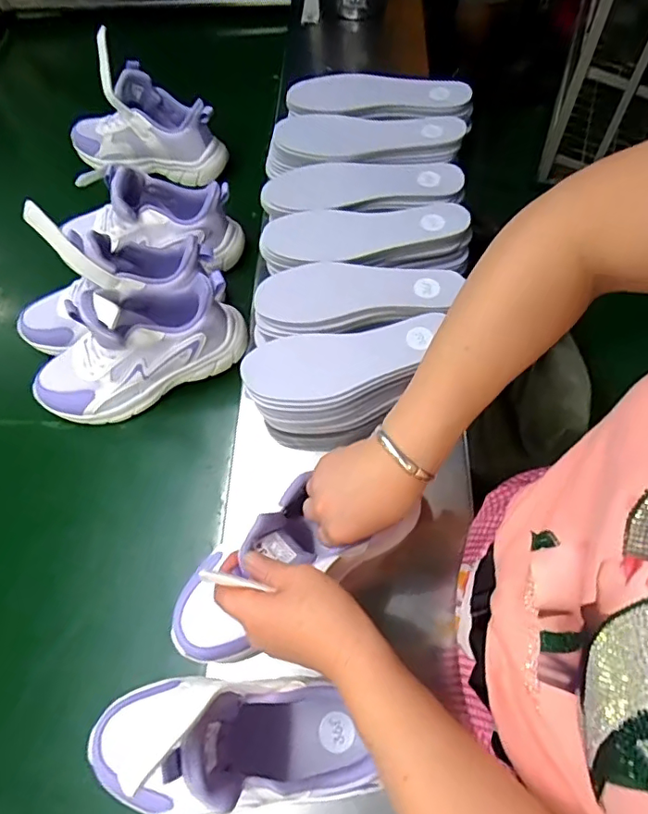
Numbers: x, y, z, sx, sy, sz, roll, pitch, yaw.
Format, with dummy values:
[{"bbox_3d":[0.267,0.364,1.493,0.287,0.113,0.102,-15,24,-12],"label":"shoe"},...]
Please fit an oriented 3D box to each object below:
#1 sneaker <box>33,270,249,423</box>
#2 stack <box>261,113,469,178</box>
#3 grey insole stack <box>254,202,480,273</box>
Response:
[{"bbox_3d":[-0.202,-0.067,0.554,0.228,0.139,0.081,-17,63,-7],"label":"sneaker"},{"bbox_3d":[0.051,-0.336,0.677,0.245,0.044,0.095,6,63,5],"label":"stack"},{"bbox_3d":[0.047,-0.194,0.606,0.243,0.043,0.085,-3,62,0],"label":"grey insole stack"}]

